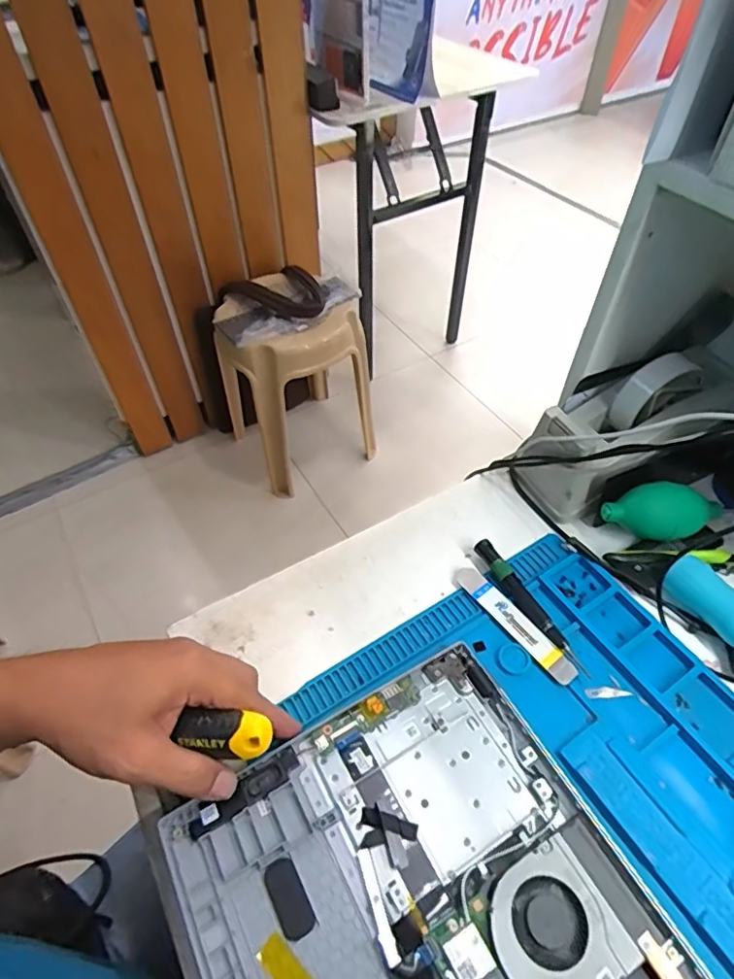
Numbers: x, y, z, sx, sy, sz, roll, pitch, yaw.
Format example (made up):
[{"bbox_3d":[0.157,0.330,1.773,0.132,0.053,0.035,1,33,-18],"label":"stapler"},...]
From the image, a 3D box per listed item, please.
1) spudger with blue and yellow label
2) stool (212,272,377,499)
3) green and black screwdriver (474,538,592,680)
[{"bbox_3d":[0.116,0.104,0.438,0.019,0.005,0.116,-30,57,-22],"label":"spudger with blue and yellow label"},{"bbox_3d":[-0.177,-0.272,1.385,0.311,0.436,0.336,-25,55,-18],"label":"stool"},{"bbox_3d":[0.130,0.092,0.443,0.014,0.013,0.129,-24,55,-18],"label":"green and black screwdriver"}]

